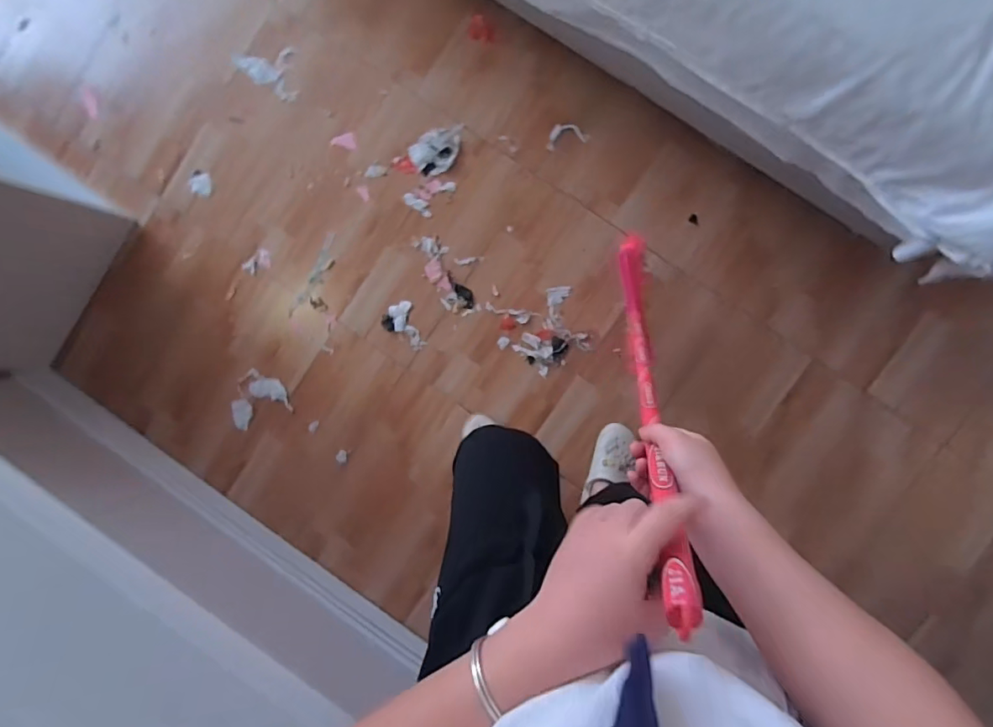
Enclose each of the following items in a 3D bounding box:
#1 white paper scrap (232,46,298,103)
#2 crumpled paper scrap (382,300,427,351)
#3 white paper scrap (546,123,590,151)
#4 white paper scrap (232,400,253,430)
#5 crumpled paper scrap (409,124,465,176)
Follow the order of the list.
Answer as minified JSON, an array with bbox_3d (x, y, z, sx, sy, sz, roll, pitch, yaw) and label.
[{"bbox_3d":[-0.590,-0.737,1.300,0.154,0.008,0.133,-9,92,5],"label":"white paper scrap"},{"bbox_3d":[-0.244,-0.090,1.311,0.087,0.008,0.128,-20,91,5],"label":"crumpled paper scrap"},{"bbox_3d":[0.175,-0.570,1.256,0.106,0.004,0.058,-13,91,5],"label":"white paper scrap"},{"bbox_3d":[-0.678,0.137,1.350,0.056,0.004,0.081,-12,92,5],"label":"white paper scrap"},{"bbox_3d":[-0.143,-0.546,1.279,0.148,0.008,0.102,-39,89,5],"label":"crumpled paper scrap"}]

